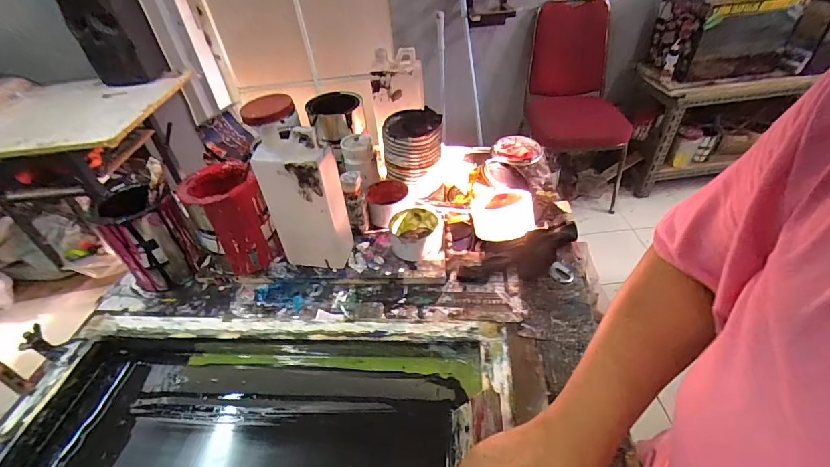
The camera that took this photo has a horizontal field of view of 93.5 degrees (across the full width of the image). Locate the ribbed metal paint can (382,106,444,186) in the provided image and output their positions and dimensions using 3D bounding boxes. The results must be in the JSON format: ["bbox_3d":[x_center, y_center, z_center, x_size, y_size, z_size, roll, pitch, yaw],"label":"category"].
[{"bbox_3d":[-0.002,-0.157,0.710,0.100,0.098,0.101,0,42,6],"label":"ribbed metal paint can"}]

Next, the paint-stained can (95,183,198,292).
[{"bbox_3d":[-0.414,0.004,0.605,0.097,0.150,0.094,-3,41,3],"label":"paint-stained can"}]

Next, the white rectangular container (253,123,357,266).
[{"bbox_3d":[-0.154,-0.042,0.564,0.104,0.211,0.056,1,42,7],"label":"white rectangular container"}]

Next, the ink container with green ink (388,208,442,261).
[{"bbox_3d":[0.003,0.003,0.625,0.085,0.052,0.074,-8,41,-2],"label":"ink container with green ink"}]

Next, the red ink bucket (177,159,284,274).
[{"bbox_3d":[-0.282,-0.021,0.606,0.100,0.141,0.101,-26,45,-21],"label":"red ink bucket"}]

